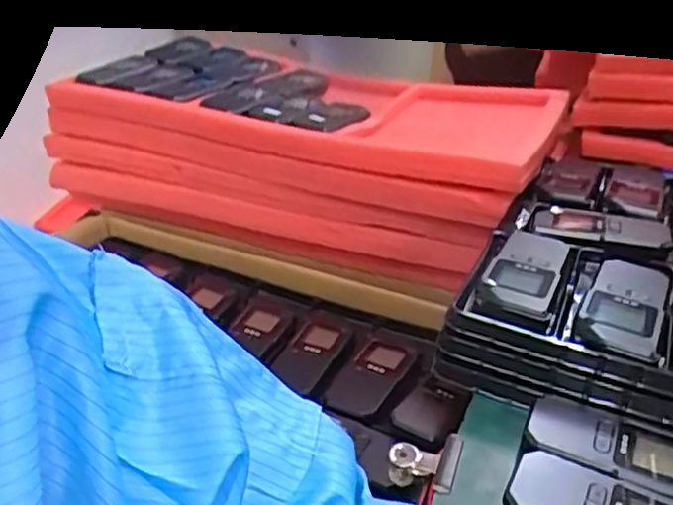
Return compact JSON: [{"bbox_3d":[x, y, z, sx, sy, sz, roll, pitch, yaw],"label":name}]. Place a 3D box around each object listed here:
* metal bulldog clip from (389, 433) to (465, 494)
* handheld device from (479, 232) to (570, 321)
[{"bbox_3d":[0.058,0.139,0.450,0.045,0.025,0.044,11,30,16],"label":"metal bulldog clip"},{"bbox_3d":[0.154,0.014,0.557,0.055,0.018,0.125,14,31,21],"label":"handheld device"}]

